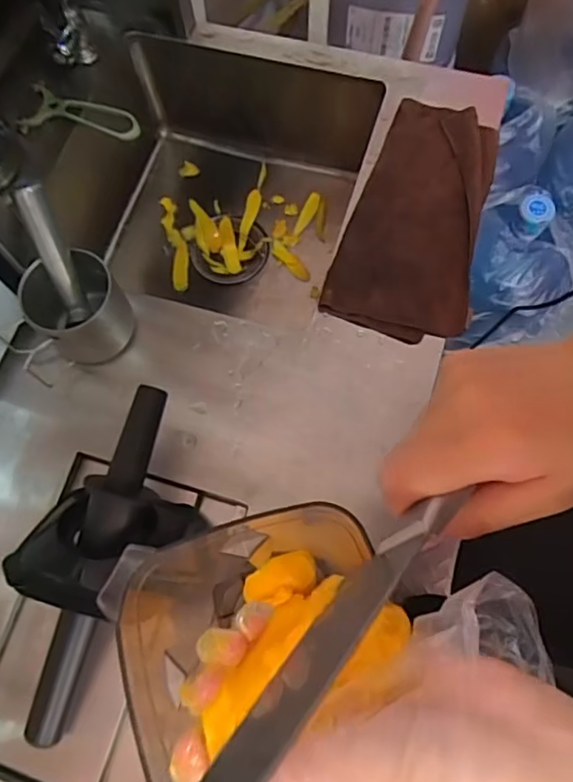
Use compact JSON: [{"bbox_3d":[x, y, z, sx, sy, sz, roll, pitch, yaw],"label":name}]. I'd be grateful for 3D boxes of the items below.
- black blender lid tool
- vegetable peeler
[{"bbox_3d":[-0.163,0.148,0.516,0.119,0.110,0.306,23,87,9],"label":"black blender lid tool"},{"bbox_3d":[-0.252,-0.339,0.728,0.140,0.024,0.062,7,72,-9],"label":"vegetable peeler"}]

